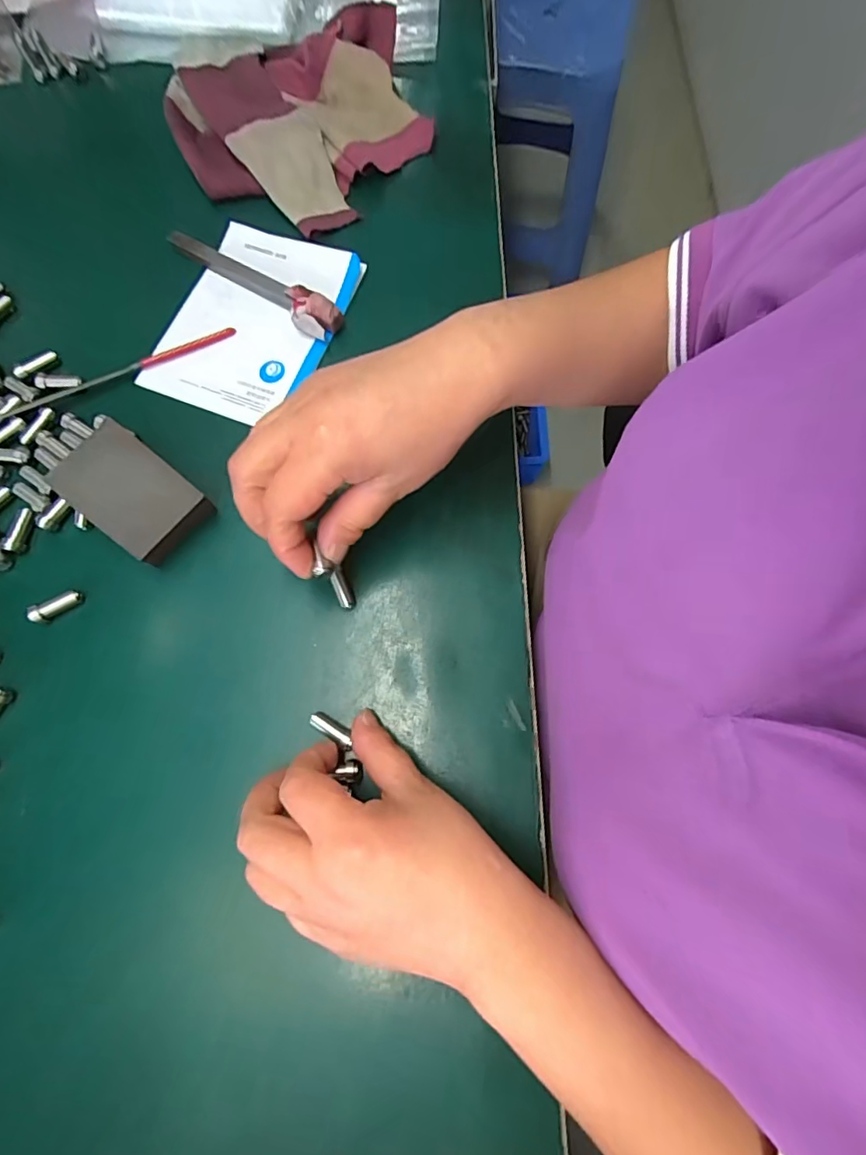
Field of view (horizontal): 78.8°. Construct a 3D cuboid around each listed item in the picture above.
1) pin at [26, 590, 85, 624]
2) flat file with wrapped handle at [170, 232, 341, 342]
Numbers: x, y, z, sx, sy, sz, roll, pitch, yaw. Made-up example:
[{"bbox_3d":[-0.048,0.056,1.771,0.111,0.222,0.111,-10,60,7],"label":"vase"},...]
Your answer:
[{"bbox_3d":[-0.215,0.015,0.300,0.027,0.012,0.011,-29,77,-7],"label":"pin"},{"bbox_3d":[-0.121,-0.200,0.356,0.136,0.018,0.023,34,77,9],"label":"flat file with wrapped handle"}]

